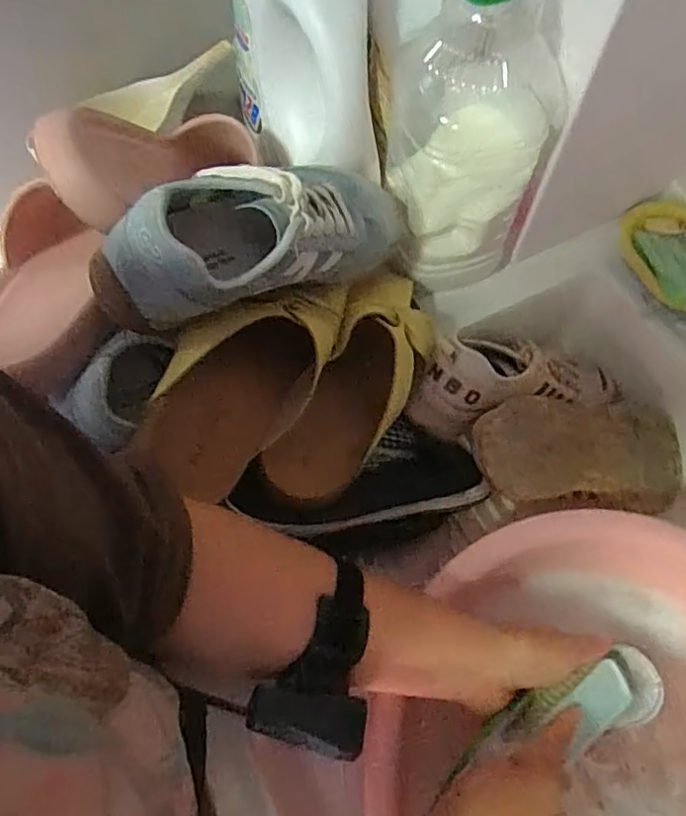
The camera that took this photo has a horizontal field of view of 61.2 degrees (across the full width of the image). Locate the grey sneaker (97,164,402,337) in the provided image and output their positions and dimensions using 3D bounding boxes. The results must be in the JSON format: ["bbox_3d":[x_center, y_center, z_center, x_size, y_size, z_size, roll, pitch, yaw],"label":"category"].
[{"bbox_3d":[-0.048,-0.122,0.420,0.239,0.102,0.079,-24,64,-35],"label":"grey sneaker"}]

